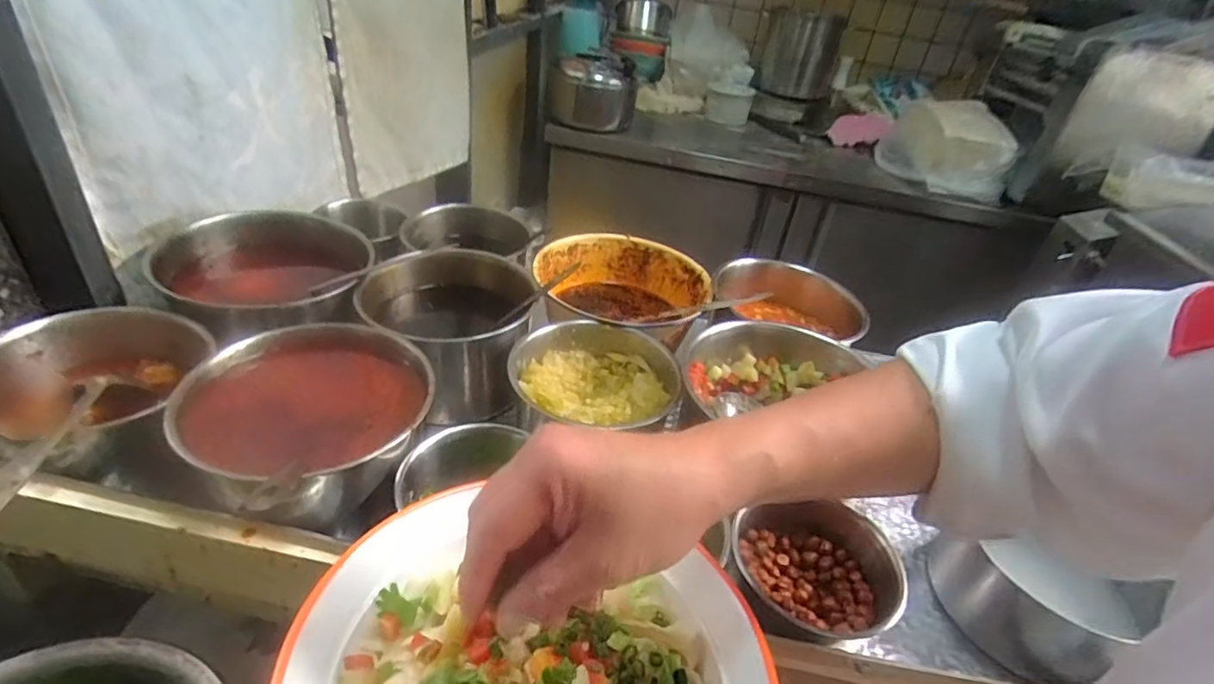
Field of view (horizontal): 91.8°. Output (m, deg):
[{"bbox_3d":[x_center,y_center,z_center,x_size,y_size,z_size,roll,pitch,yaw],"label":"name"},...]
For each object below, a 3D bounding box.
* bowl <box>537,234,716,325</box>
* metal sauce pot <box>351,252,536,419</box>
[{"bbox_3d":[0.014,-0.050,0.695,0.192,0.076,0.193,5,35,-4],"label":"bowl"},{"bbox_3d":[-0.162,-0.007,0.608,0.161,0.109,0.168,5,35,-4],"label":"metal sauce pot"}]

